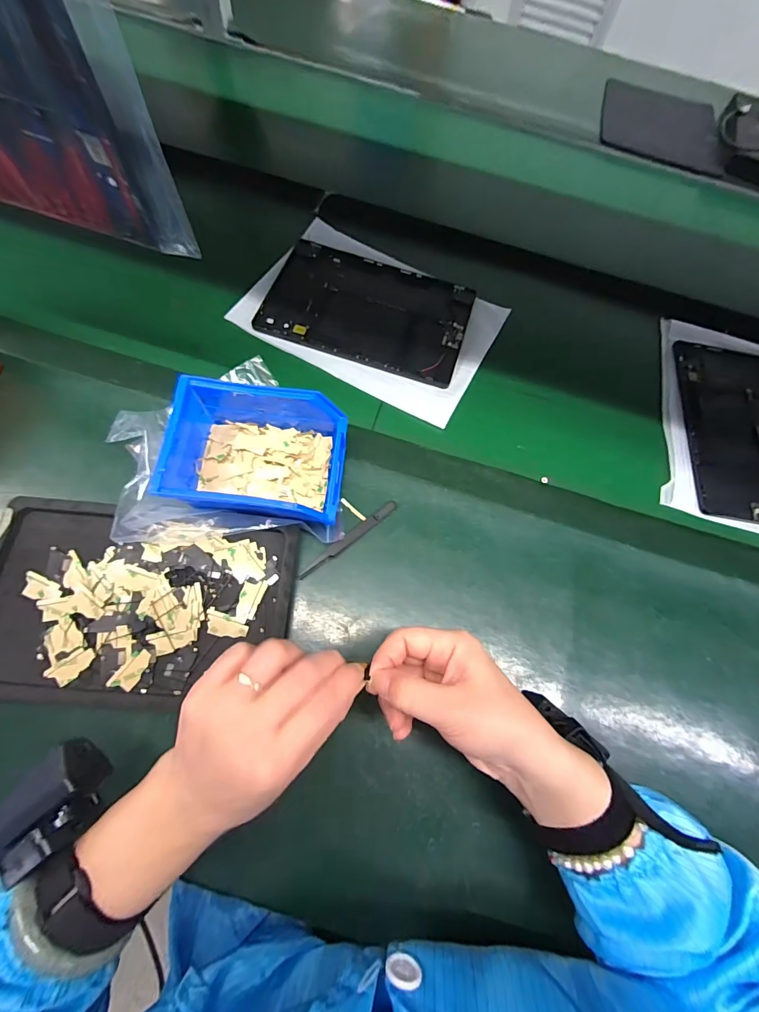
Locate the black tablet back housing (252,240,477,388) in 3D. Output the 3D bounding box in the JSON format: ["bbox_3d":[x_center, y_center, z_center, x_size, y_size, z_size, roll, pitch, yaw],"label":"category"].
[{"bbox_3d":[-0.011,-0.234,0.471,0.231,0.008,0.154,17,68,0],"label":"black tablet back housing"}]

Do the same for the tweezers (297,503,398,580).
[{"bbox_3d":[-0.027,0.030,0.370,0.113,0.011,0.009,-39,76,-18],"label":"tweezers"}]

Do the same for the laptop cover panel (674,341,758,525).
[{"bbox_3d":[0.424,-0.088,0.450,0.146,0.013,0.235,11,68,-1],"label":"laptop cover panel"}]

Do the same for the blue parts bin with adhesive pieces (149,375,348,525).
[{"bbox_3d":[-0.104,-0.047,0.357,0.143,0.076,0.120,6,68,-2],"label":"blue parts bin with adhesive pieces"}]

